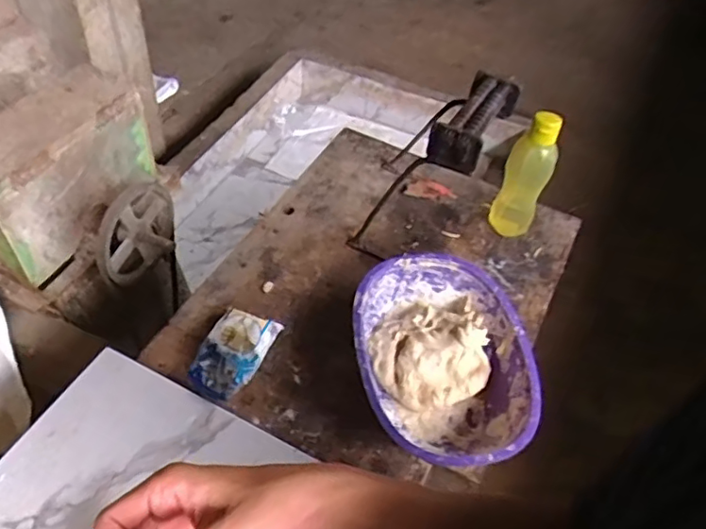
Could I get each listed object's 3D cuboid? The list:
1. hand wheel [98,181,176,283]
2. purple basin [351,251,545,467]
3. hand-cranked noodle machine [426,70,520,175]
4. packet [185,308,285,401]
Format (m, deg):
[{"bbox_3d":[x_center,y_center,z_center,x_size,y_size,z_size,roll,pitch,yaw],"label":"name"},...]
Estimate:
[{"bbox_3d":[-0.394,-0.060,1.121,0.060,0.178,0.200,13,47,12],"label":"hand wheel"},{"bbox_3d":[0.113,0.126,0.788,0.214,0.080,0.298,0,48,-6],"label":"purple basin"},{"bbox_3d":[0.170,-0.204,0.826,0.064,0.062,0.183,23,50,15],"label":"hand-cranked noodle machine"},{"bbox_3d":[-0.161,0.115,0.793,0.085,0.019,0.123,19,49,11],"label":"packet"}]

